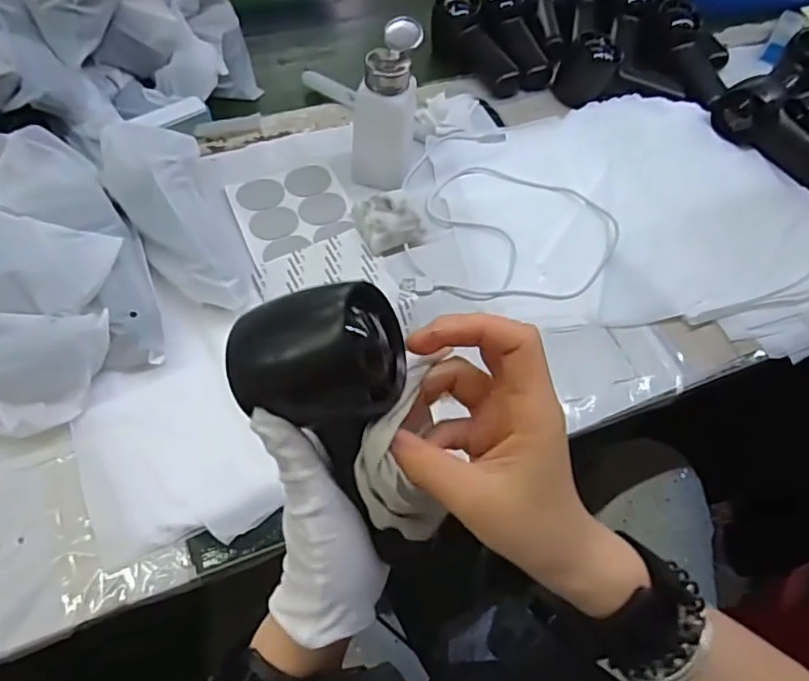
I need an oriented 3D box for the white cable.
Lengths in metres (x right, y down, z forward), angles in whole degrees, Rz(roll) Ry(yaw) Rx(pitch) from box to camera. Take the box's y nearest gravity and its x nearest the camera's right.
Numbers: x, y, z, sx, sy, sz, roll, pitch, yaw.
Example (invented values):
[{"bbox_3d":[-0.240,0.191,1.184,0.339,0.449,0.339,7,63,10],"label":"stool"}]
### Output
[{"bbox_3d":[0.106,-0.097,0.544,0.182,0.016,0.176,13,58,5],"label":"white cable"}]

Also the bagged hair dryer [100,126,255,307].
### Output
[{"bbox_3d":[-0.194,-0.101,0.486,0.082,0.078,0.195,-20,61,-15],"label":"bagged hair dryer"}]

